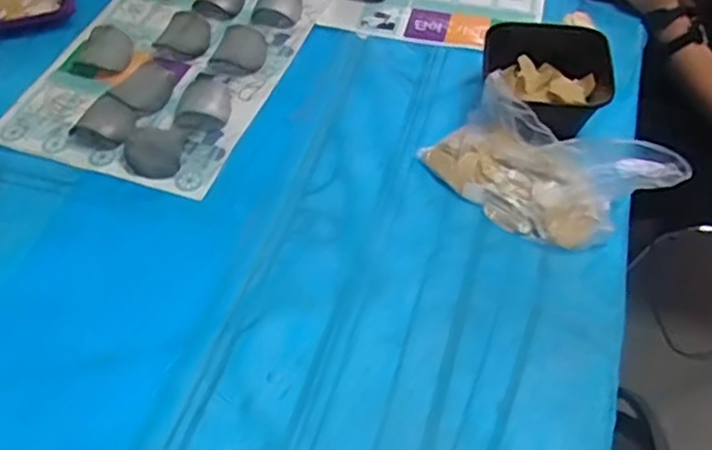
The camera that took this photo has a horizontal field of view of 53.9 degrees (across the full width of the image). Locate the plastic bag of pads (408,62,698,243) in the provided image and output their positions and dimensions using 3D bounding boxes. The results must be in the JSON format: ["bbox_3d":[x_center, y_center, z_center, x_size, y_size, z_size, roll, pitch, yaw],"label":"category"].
[{"bbox_3d":[0.258,-0.089,0.943,0.320,0.116,0.185,29,58,21],"label":"plastic bag of pads"}]

